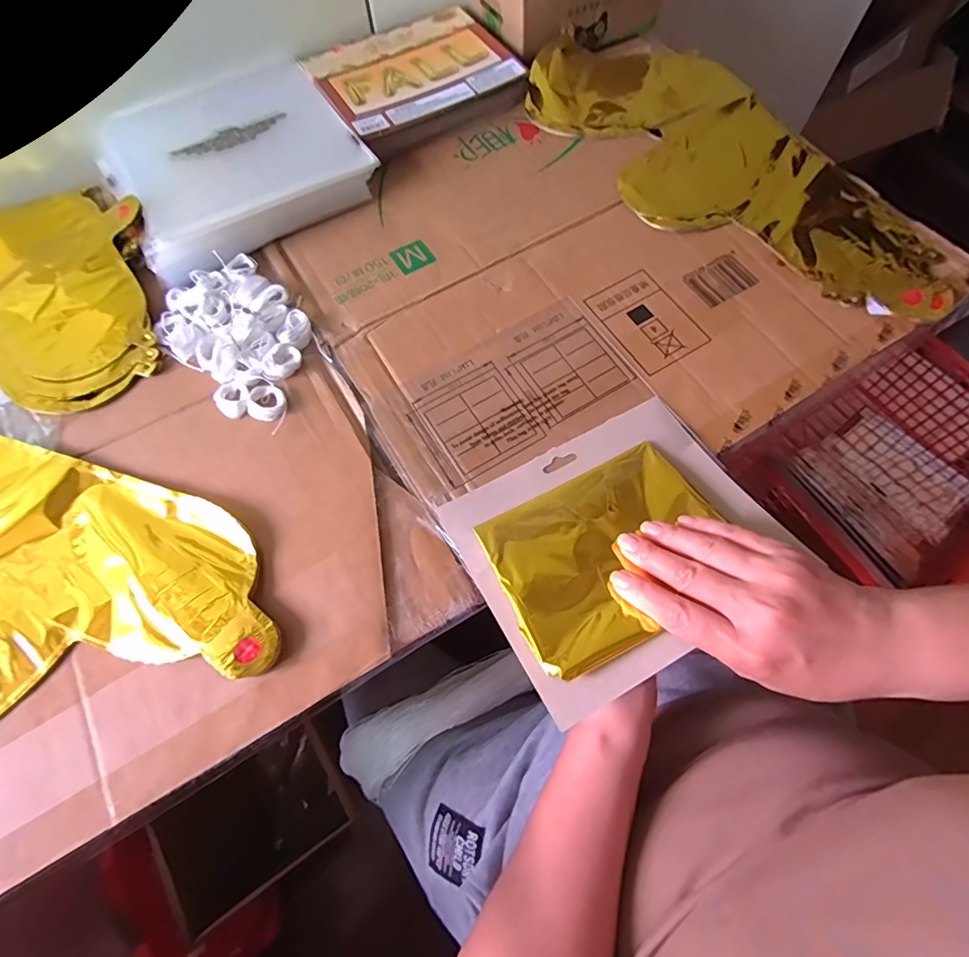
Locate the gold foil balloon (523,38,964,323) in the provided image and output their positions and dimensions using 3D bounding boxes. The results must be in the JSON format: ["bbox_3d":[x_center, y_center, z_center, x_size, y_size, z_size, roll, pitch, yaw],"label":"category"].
[{"bbox_3d":[0.225,-0.301,0.470,0.198,0.020,0.437,-30,69,-10],"label":"gold foil balloon"}]

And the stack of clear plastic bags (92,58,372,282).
[{"bbox_3d":[-0.250,-0.317,0.492,0.221,0.035,0.231,-33,69,-11],"label":"stack of clear plastic bags"}]

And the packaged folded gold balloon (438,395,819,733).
[{"bbox_3d":[0.089,0.037,0.332,0.192,0.015,0.160,-27,55,-11],"label":"packaged folded gold balloon"}]

